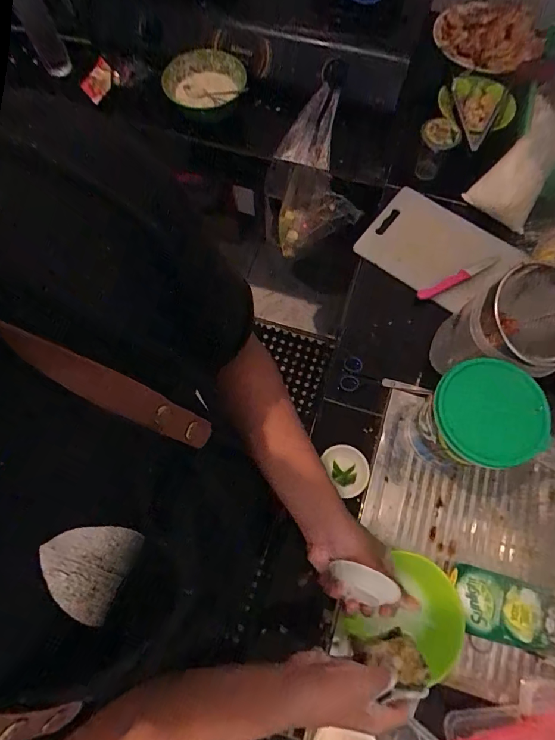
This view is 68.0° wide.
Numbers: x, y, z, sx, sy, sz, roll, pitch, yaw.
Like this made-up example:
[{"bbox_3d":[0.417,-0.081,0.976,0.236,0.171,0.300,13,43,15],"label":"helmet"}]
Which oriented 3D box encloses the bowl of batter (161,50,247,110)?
[{"bbox_3d":[-0.165,-0.670,0.963,0.170,0.064,0.165,-9,70,-3],"label":"bowl of batter"}]

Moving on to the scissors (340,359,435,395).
[{"bbox_3d":[0.184,0.018,0.695,0.149,0.019,0.054,12,71,5],"label":"scissors"}]

